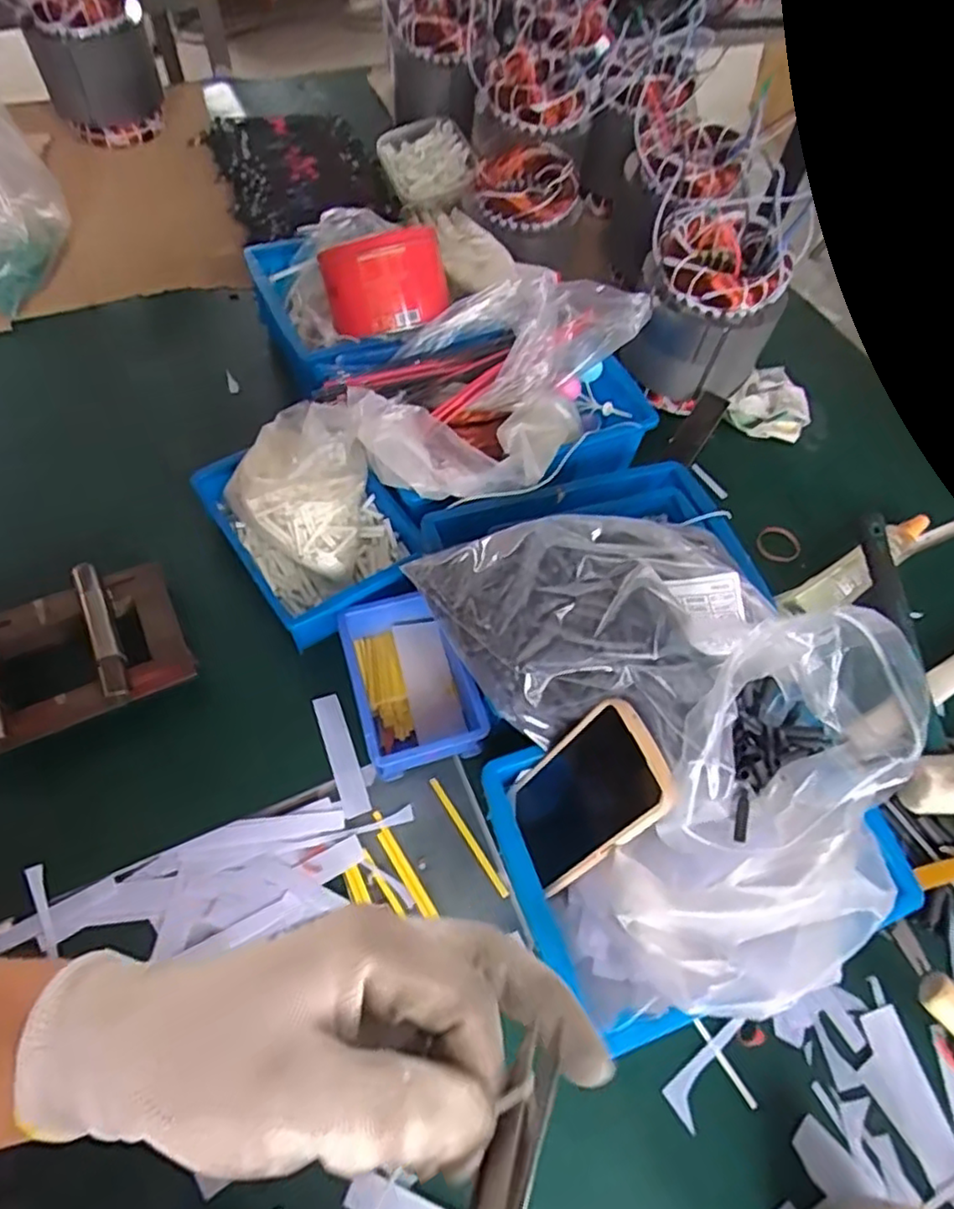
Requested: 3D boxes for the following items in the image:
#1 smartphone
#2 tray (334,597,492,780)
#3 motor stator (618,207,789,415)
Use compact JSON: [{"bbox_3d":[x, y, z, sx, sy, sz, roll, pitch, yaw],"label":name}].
[{"bbox_3d":[0.075,0.135,0.463,0.010,0.151,0.079,2,49,-33],"label":"smartphone"},{"bbox_3d":[-0.059,0.063,0.571,0.093,0.066,0.156,-15,63,-11],"label":"tray"},{"bbox_3d":[0.253,-0.319,0.752,0.141,0.177,0.141,2,61,-3],"label":"motor stator"}]

